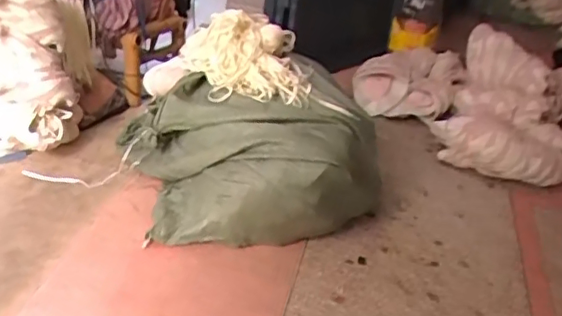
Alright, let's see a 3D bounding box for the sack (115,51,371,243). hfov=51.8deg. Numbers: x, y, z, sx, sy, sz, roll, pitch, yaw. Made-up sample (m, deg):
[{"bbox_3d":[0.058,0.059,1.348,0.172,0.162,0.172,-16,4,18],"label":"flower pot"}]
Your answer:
[{"bbox_3d":[-0.100,-0.020,1.458,0.649,0.286,0.453,2,33,-5],"label":"sack"}]

